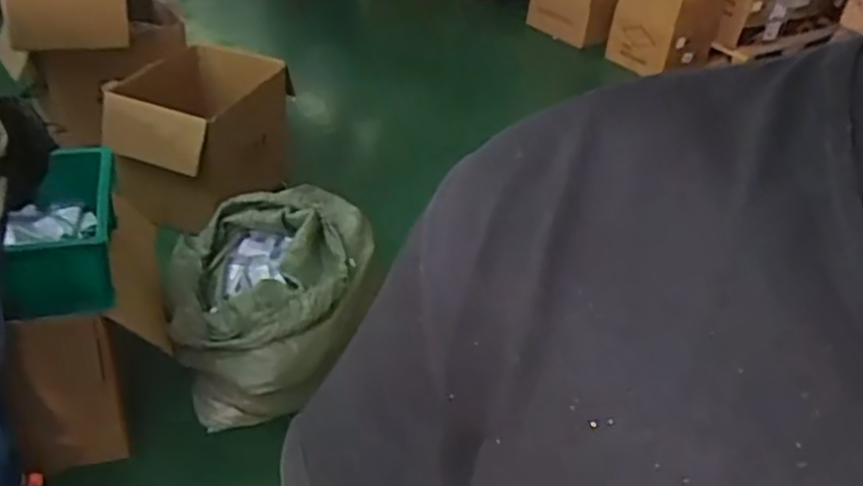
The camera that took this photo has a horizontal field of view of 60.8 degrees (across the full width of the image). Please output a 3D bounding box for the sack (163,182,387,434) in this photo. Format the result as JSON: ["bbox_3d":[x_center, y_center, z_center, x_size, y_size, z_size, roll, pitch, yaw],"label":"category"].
[{"bbox_3d":[-0.325,0.174,1.560,0.419,0.440,0.371,-7,38,-20],"label":"sack"}]

